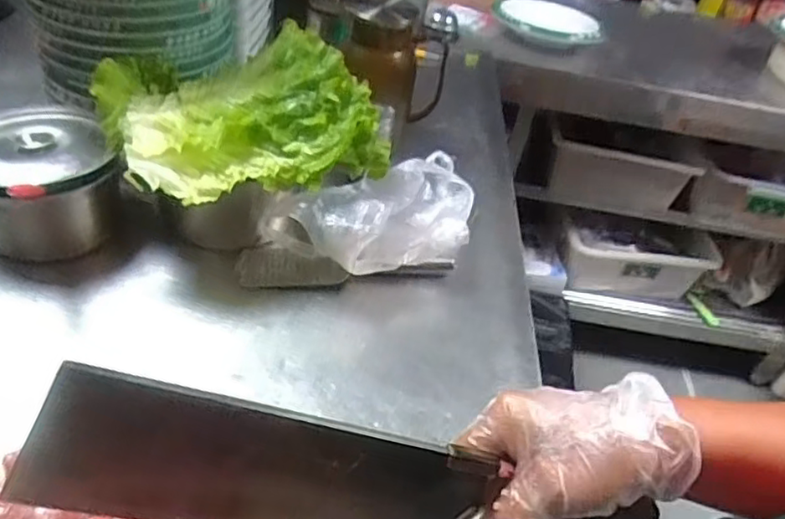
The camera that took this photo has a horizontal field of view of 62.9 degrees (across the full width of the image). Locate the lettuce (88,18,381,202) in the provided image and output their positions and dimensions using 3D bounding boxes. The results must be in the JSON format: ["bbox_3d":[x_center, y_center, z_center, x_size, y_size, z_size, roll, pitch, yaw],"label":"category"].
[{"bbox_3d":[-0.148,-0.147,0.608,0.228,0.076,0.234,-14,46,-27],"label":"lettuce"}]

